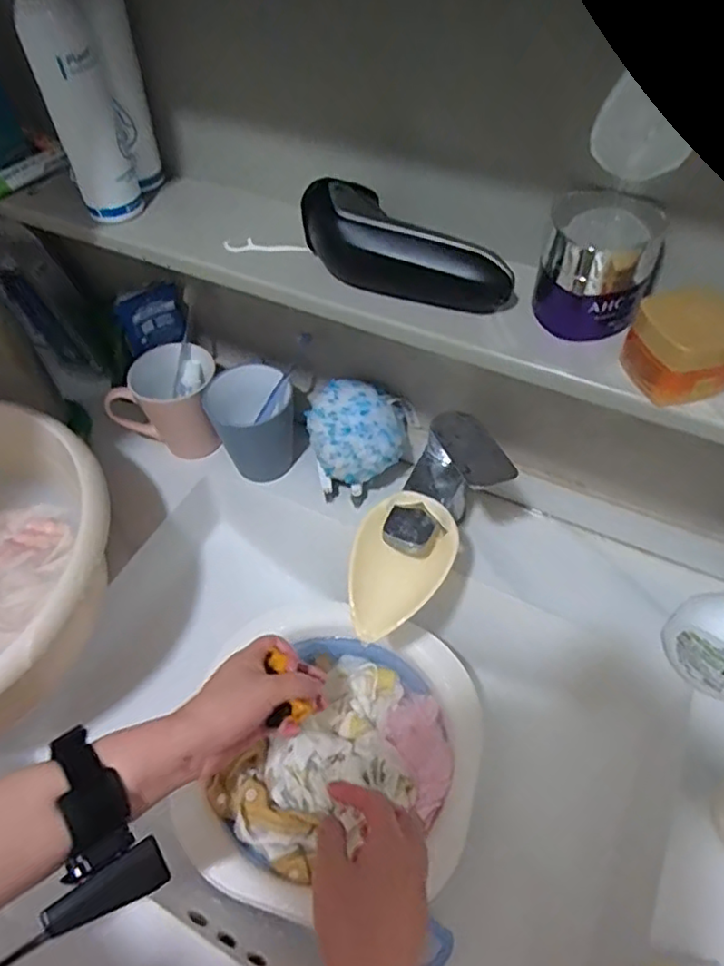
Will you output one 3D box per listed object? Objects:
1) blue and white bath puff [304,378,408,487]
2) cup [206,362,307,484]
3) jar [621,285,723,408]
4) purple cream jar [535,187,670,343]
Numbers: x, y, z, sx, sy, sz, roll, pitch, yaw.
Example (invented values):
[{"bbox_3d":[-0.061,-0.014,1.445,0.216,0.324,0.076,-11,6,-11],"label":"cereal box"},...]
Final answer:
[{"bbox_3d":[-0.003,-0.055,0.629,0.095,0.069,0.083,-16,54,-9],"label":"blue and white bath puff"},{"bbox_3d":[-0.113,-0.061,0.679,0.092,0.101,0.085,-20,54,-12],"label":"cup"},{"bbox_3d":[0.184,-0.083,0.361,0.050,0.049,0.058,-11,53,-6],"label":"jar"},{"bbox_3d":[0.150,-0.137,0.402,0.069,0.060,0.079,13,54,12],"label":"purple cream jar"}]

